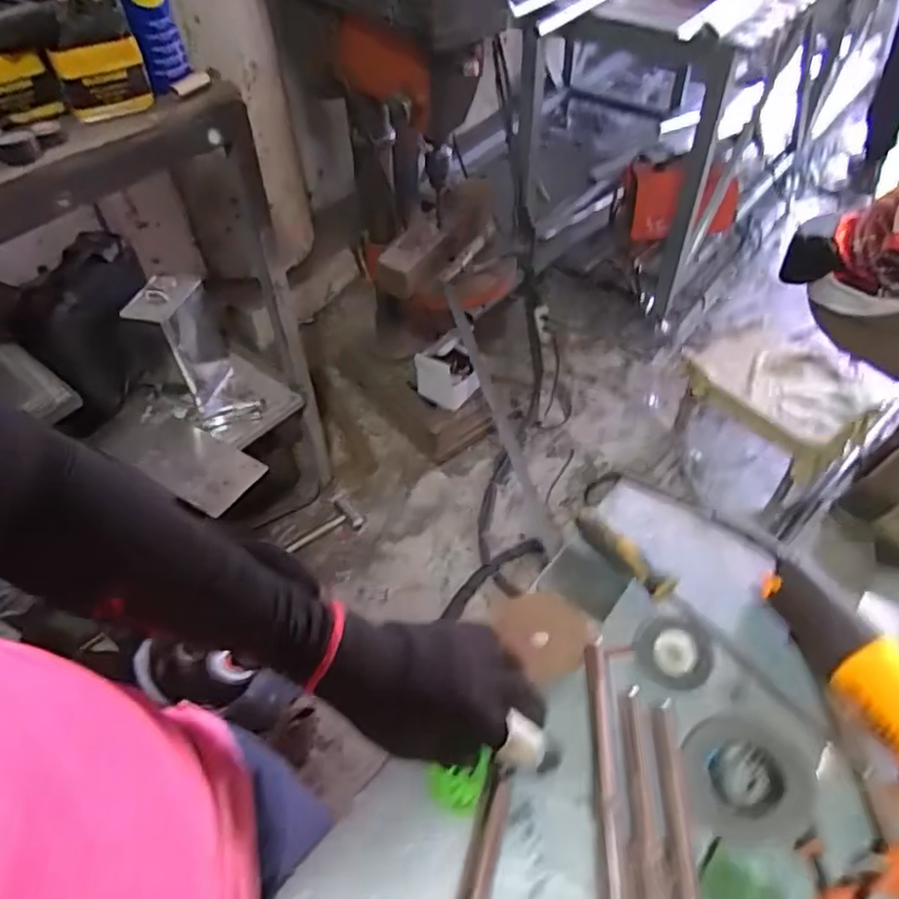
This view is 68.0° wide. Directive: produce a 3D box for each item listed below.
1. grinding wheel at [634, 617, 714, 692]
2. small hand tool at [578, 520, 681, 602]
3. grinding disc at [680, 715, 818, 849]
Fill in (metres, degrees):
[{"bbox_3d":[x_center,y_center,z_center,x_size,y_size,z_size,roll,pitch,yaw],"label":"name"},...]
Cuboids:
[{"bbox_3d":[0.198,0.180,0.587,0.063,0.015,0.060,1,49,3],"label":"grinding wheel"},{"bbox_3d":[0.164,0.099,0.631,0.024,0.020,0.108,-34,56,-24],"label":"small hand tool"},{"bbox_3d":[0.230,0.251,0.510,0.096,0.010,0.092,-29,54,-21],"label":"grinding disc"}]

